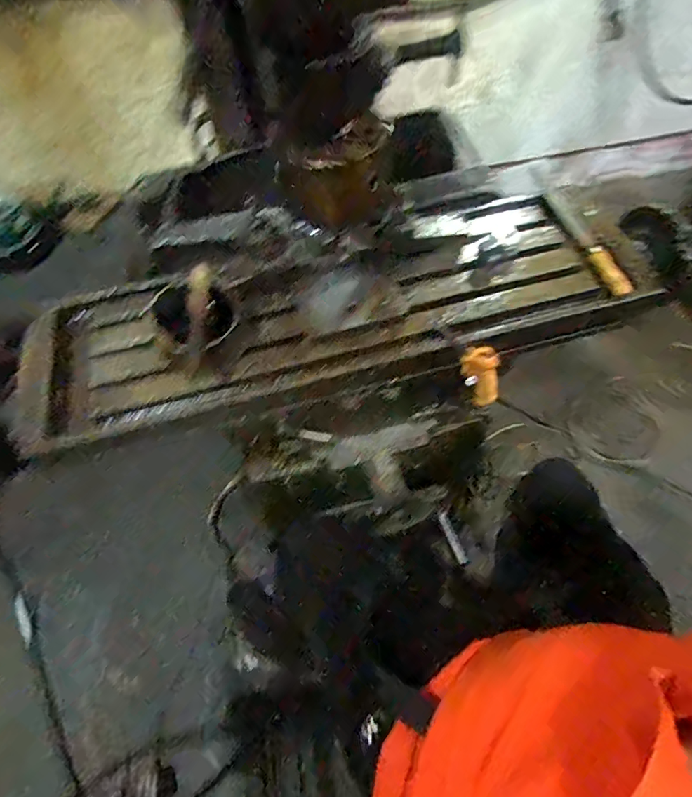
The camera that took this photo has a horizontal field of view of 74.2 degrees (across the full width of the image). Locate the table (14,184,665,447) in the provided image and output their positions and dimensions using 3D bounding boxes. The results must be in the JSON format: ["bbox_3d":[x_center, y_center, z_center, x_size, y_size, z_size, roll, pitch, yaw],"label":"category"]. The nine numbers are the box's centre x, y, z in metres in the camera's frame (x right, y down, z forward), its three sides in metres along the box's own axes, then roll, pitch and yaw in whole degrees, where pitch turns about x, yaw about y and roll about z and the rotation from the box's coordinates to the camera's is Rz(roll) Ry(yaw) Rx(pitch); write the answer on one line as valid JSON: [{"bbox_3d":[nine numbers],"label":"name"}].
[{"bbox_3d":[-0.008,-0.136,0.595,0.801,0.075,0.246,-14,59,-6],"label":"table"}]

